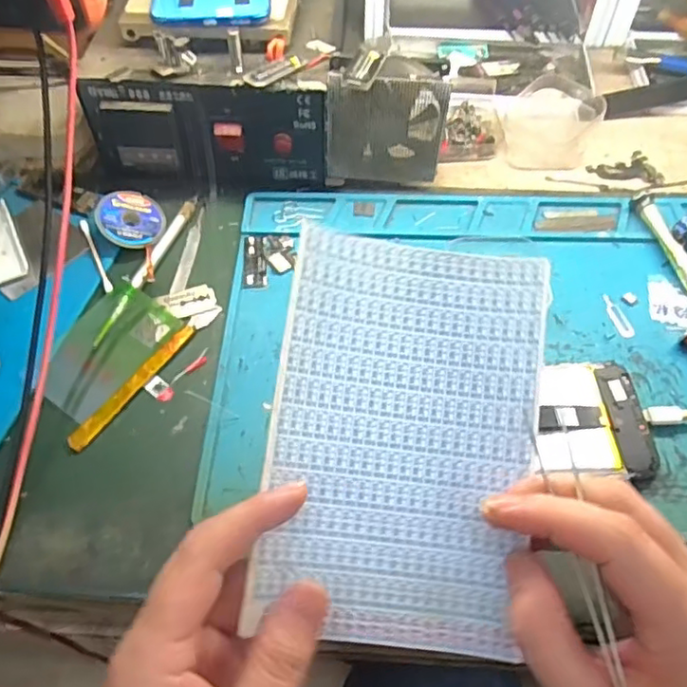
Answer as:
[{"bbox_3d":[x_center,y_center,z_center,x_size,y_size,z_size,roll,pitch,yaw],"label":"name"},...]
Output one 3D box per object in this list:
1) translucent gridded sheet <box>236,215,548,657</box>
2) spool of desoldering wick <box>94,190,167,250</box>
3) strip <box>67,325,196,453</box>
[{"bbox_3d":[0.026,0.040,0.258,0.110,0.011,0.167,9,81,-4],"label":"translucent gridded sheet"},{"bbox_3d":[-0.147,-0.087,0.423,0.045,0.006,0.045,12,60,-21],"label":"spool of desoldering wick"},{"bbox_3d":[-0.123,0.023,0.360,0.009,0.004,0.098,30,61,19],"label":"strip"}]

